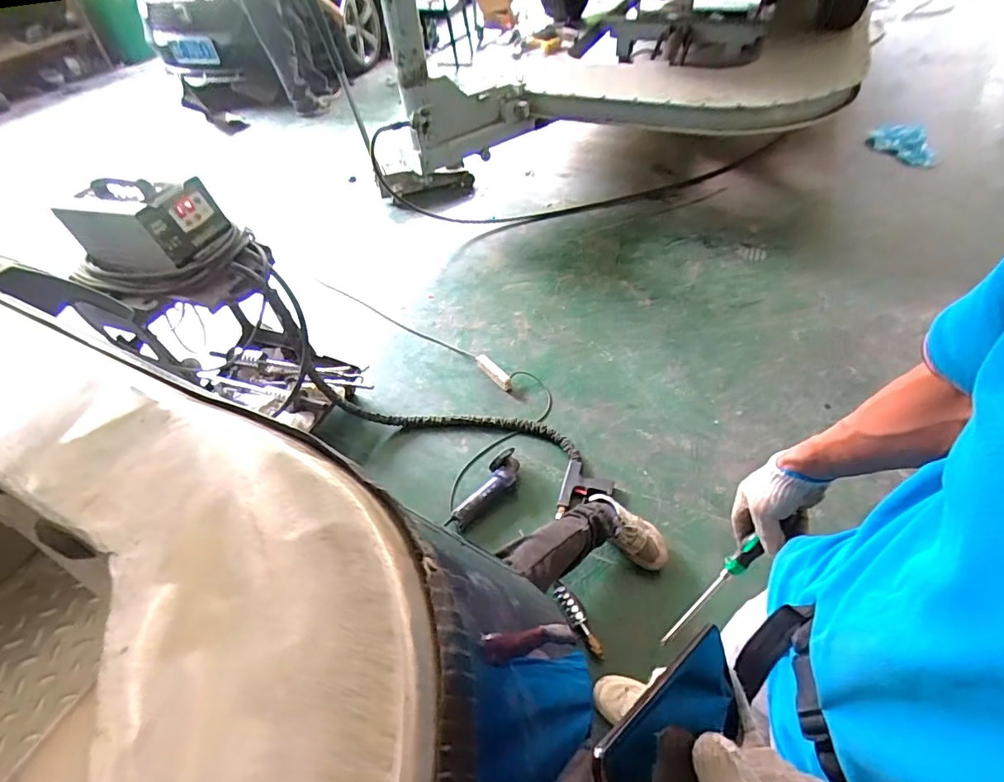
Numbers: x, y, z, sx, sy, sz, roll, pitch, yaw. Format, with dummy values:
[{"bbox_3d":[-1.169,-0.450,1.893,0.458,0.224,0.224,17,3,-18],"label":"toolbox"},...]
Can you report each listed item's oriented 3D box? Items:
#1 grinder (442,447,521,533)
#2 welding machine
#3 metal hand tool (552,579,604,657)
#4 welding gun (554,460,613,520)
[{"bbox_3d":[-0.041,0.309,1.564,0.091,0.083,0.300,30,57,28],"label":"grinder"},{"bbox_3d":[-0.878,-0.419,1.244,0.296,0.175,0.209,10,50,14],"label":"welding machine"},{"bbox_3d":[0.200,0.587,1.295,0.054,0.029,0.201,-27,51,-18],"label":"metal hand tool"},{"bbox_3d":[0.258,0.315,1.547,0.150,0.034,0.215,12,50,16],"label":"welding gun"}]

